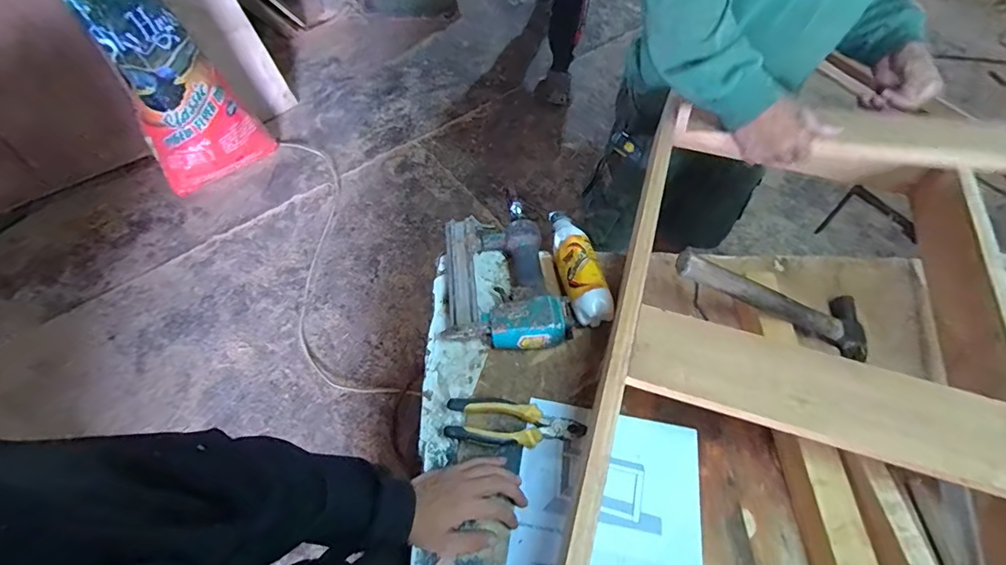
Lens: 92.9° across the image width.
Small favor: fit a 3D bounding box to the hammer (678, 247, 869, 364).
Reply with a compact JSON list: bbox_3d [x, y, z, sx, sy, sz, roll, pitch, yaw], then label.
[{"bbox_3d":[0.365,0.021,0.643,0.320,0.027,0.091,18,57,-20],"label":"hammer"}]

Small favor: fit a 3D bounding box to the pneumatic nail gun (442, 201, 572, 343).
[{"bbox_3d":[-0.006,-0.019,0.682,0.165,0.064,0.243,-5,59,-7],"label":"pneumatic nail gun"}]

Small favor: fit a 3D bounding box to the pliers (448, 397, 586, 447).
[{"bbox_3d":[0.016,0.174,0.590,0.167,0.024,0.052,5,59,-1],"label":"pliers"}]

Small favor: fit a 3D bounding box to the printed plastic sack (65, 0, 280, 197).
[{"bbox_3d":[-1.066,-0.644,1.542,0.370,0.667,0.151,-39,46,-24],"label":"printed plastic sack"}]

